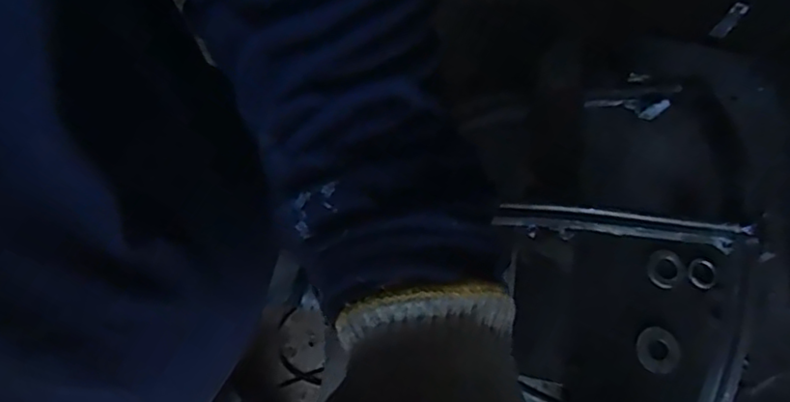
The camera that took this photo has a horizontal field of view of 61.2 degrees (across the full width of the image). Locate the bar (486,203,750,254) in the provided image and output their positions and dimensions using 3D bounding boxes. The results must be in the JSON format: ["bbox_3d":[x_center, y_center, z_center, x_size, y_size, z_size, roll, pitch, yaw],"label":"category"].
[{"bbox_3d":[0.103,0.011,0.307,0.108,0.019,0.004,5,54,7],"label":"bar"}]

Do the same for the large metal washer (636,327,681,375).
[{"bbox_3d":[0.159,0.090,0.403,0.025,0.004,0.027,0,73,0],"label":"large metal washer"}]

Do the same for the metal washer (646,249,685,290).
[{"bbox_3d":[0.170,0.042,0.419,0.024,0.004,0.023,0,73,0],"label":"metal washer"}]

